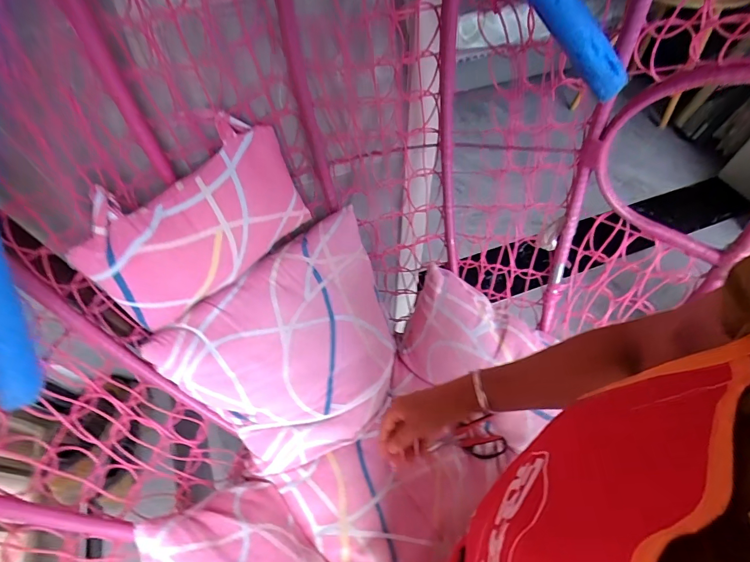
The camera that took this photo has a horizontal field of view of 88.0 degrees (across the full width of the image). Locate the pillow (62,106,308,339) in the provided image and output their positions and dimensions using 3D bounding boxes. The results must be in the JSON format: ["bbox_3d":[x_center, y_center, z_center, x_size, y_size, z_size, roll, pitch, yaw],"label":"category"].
[{"bbox_3d":[-0.259,-0.087,0.583,0.315,0.205,0.091,-40,63,-21],"label":"pillow"}]

